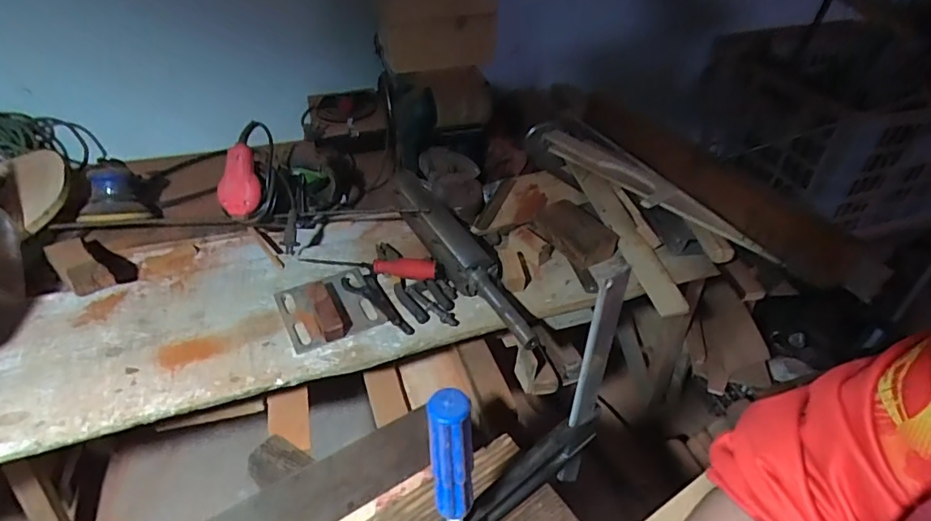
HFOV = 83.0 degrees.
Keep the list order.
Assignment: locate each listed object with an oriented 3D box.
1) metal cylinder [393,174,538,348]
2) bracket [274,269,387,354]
[{"bbox_3d":[-0.014,-0.027,0.868,0.083,0.078,0.427,-21,44,-26],"label":"metal cylinder"},{"bbox_3d":[-0.208,0.061,0.798,0.135,0.032,0.138,-17,42,-22],"label":"bracket"}]

